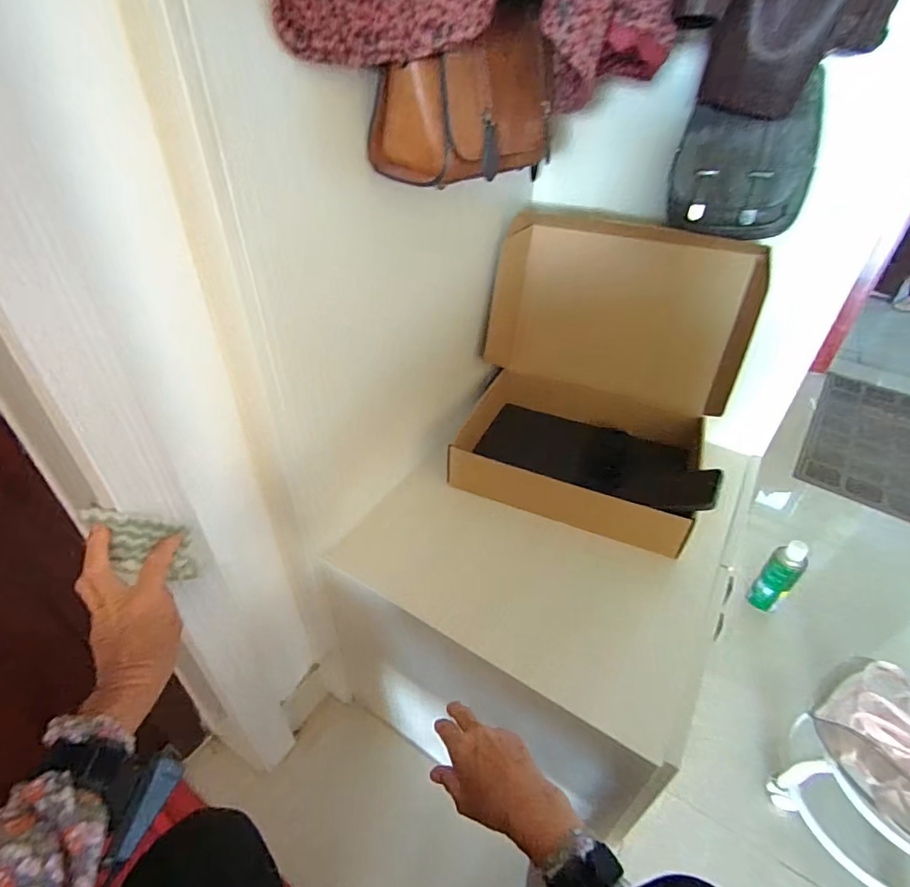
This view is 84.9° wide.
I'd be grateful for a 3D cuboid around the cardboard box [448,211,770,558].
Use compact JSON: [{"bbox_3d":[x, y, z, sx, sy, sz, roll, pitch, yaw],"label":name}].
[{"bbox_3d":[0.218,-0.113,0.776,0.402,0.336,0.350,17,41,18],"label":"cardboard box"}]

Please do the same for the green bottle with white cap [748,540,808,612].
[{"bbox_3d":[0.703,0.293,1.084,0.069,0.170,0.065,-28,48,-31],"label":"green bottle with white cap"}]

